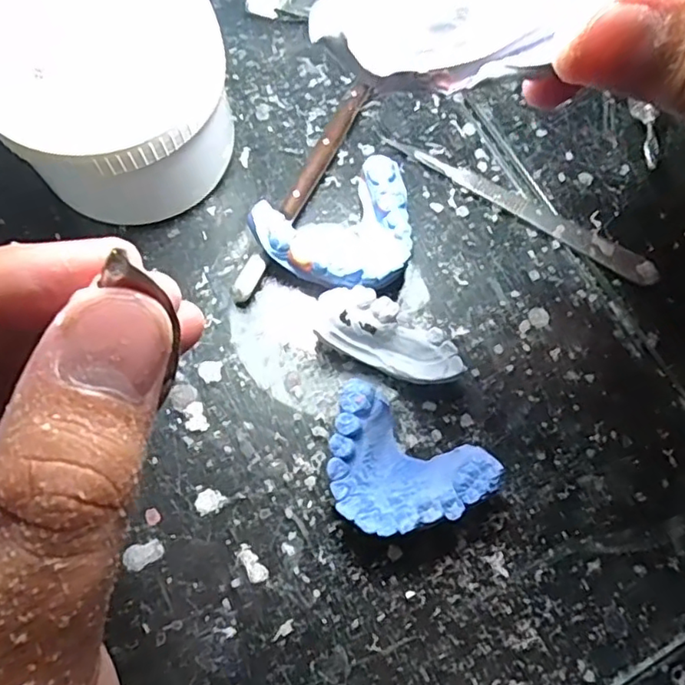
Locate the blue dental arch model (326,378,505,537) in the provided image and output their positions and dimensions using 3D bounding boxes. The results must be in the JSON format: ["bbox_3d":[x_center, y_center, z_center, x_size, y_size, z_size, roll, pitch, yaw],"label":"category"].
[{"bbox_3d":[0.020,0.051,0.232,0.064,0.024,0.045,30,75,8],"label":"blue dental arch model"}]

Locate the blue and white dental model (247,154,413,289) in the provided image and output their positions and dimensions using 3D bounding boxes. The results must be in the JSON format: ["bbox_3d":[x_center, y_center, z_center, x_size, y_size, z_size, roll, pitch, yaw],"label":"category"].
[{"bbox_3d":[0.002,-0.044,0.260,0.067,0.025,0.053,-27,76,-9],"label":"blue and white dental model"}]

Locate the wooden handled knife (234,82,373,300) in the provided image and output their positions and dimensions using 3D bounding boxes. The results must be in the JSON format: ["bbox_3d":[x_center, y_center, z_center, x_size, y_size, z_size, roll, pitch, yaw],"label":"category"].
[{"bbox_3d":[-0.017,-0.073,0.276,0.009,0.011,0.126,26,74,6],"label":"wooden handled knife"}]

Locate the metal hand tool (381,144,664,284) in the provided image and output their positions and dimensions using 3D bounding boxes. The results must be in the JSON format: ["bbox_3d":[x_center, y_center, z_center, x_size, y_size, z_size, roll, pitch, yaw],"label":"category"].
[{"bbox_3d":[0.083,-0.063,0.277,0.132,0.005,0.012,32,75,8],"label":"metal hand tool"}]

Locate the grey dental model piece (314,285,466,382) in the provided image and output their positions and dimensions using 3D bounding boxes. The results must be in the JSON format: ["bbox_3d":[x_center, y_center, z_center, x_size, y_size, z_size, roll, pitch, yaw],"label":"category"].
[{"bbox_3d":[0.019,-0.001,0.248,0.060,0.022,0.026,26,75,7],"label":"grey dental model piece"}]

